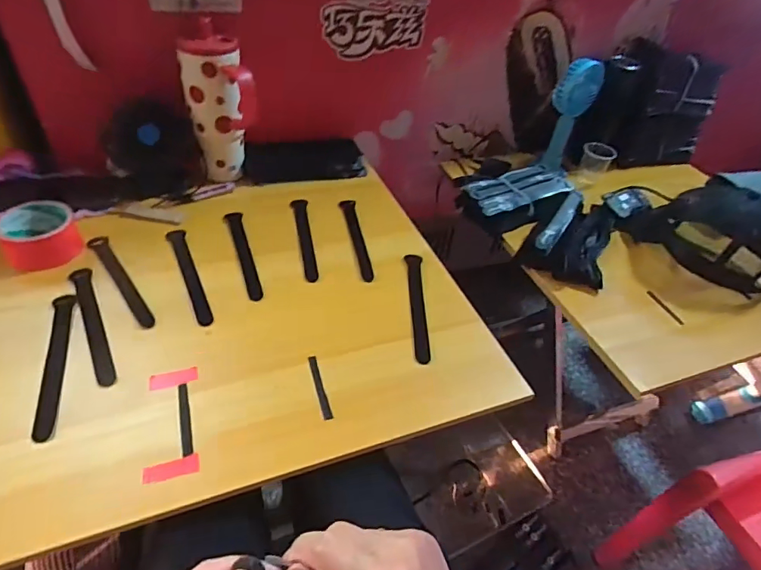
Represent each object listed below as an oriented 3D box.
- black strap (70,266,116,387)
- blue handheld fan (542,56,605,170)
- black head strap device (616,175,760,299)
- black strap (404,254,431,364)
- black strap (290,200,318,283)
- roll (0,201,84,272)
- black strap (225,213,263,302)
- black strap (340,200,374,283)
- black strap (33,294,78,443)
[{"bbox_3d":[-0.339,0.041,0.561,0.020,0.004,0.202,-21,49,-25],"label":"black strap"},{"bbox_3d":[0.369,-0.331,0.943,0.075,0.209,0.087,24,45,16],"label":"blue handheld fan"},{"bbox_3d":[0.528,-0.088,0.759,0.174,0.148,0.192,3,44,-6],"label":"black head strap device"},{"bbox_3d":[0.048,0.025,0.625,0.023,0.006,0.188,3,44,-3],"label":"black strap"},{"bbox_3d":[-0.112,-0.072,0.710,0.023,0.006,0.191,-6,45,-12],"label":"black strap"},{"bbox_3d":[-0.441,-0.064,0.619,0.083,0.048,0.091,3,44,-3],"label":"roll"},{"bbox_3d":[-0.195,-0.047,0.672,0.025,0.005,0.194,-11,46,-17],"label":"black strap"},{"bbox_3d":[-0.037,-0.073,0.723,0.024,0.005,0.190,-4,44,-11],"label":"black strap"},{"bbox_3d":[-0.350,0.079,0.515,0.022,0.004,0.195,-11,46,-17],"label":"black strap"}]

